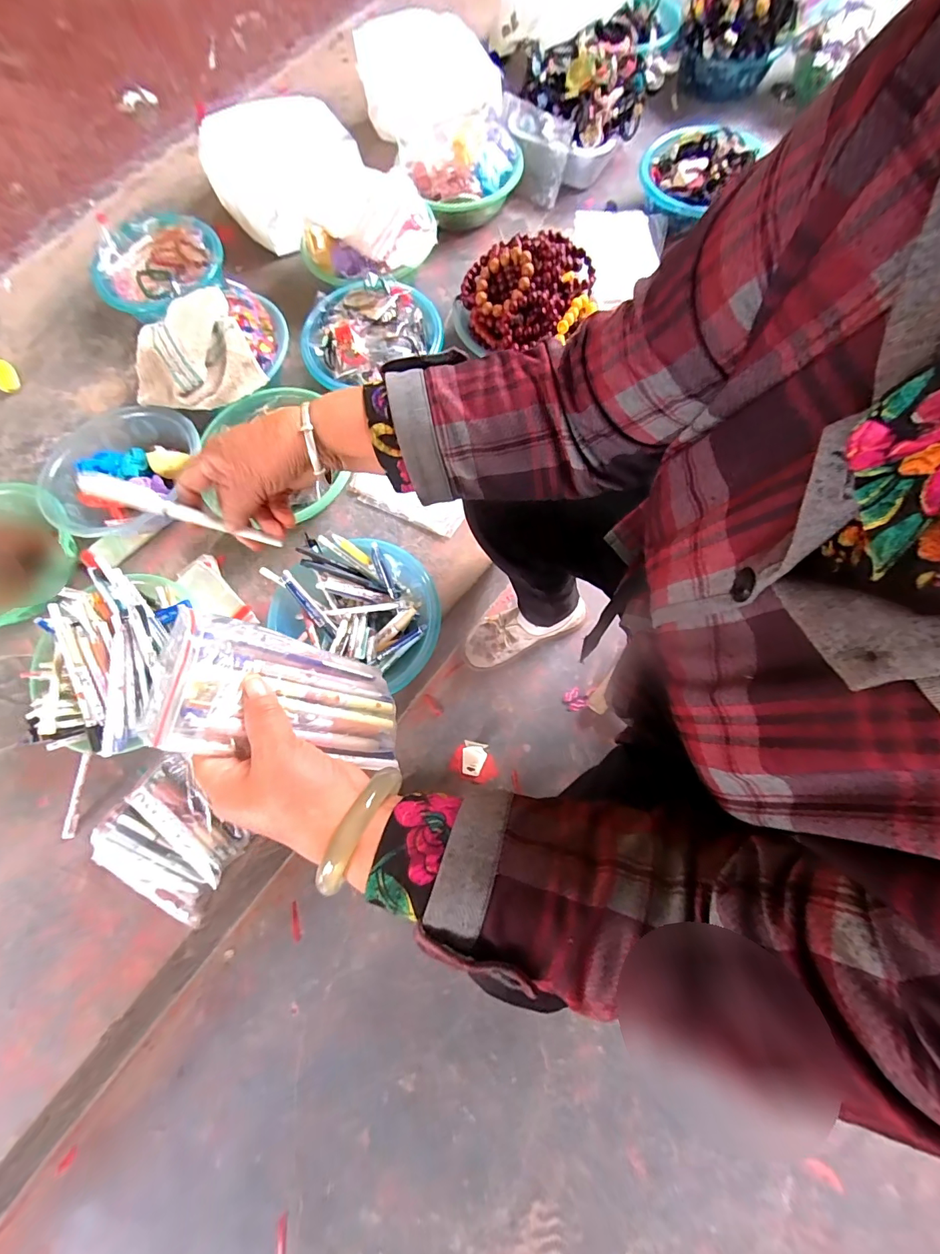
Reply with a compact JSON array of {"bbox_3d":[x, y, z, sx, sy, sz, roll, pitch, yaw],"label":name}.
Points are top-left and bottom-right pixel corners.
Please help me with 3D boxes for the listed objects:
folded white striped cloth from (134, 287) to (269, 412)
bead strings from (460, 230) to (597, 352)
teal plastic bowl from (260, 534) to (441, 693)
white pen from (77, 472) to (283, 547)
[{"bbox_3d":[-0.446,-0.428,0.688,0.189,0.053,0.198,-29,74,-5],"label":"folded white striped cloth"},{"bbox_3d":[0.096,-0.529,0.684,0.200,0.083,0.172,-8,73,1],"label":"bead strings"},{"bbox_3d":[-0.143,-0.025,0.611,0.202,0.098,0.207,-1,73,2],"label":"teal plastic bowl"},{"bbox_3d":[-0.228,-0.090,0.357,0.141,0.013,0.015,17,72,-23],"label":"white pen"}]

